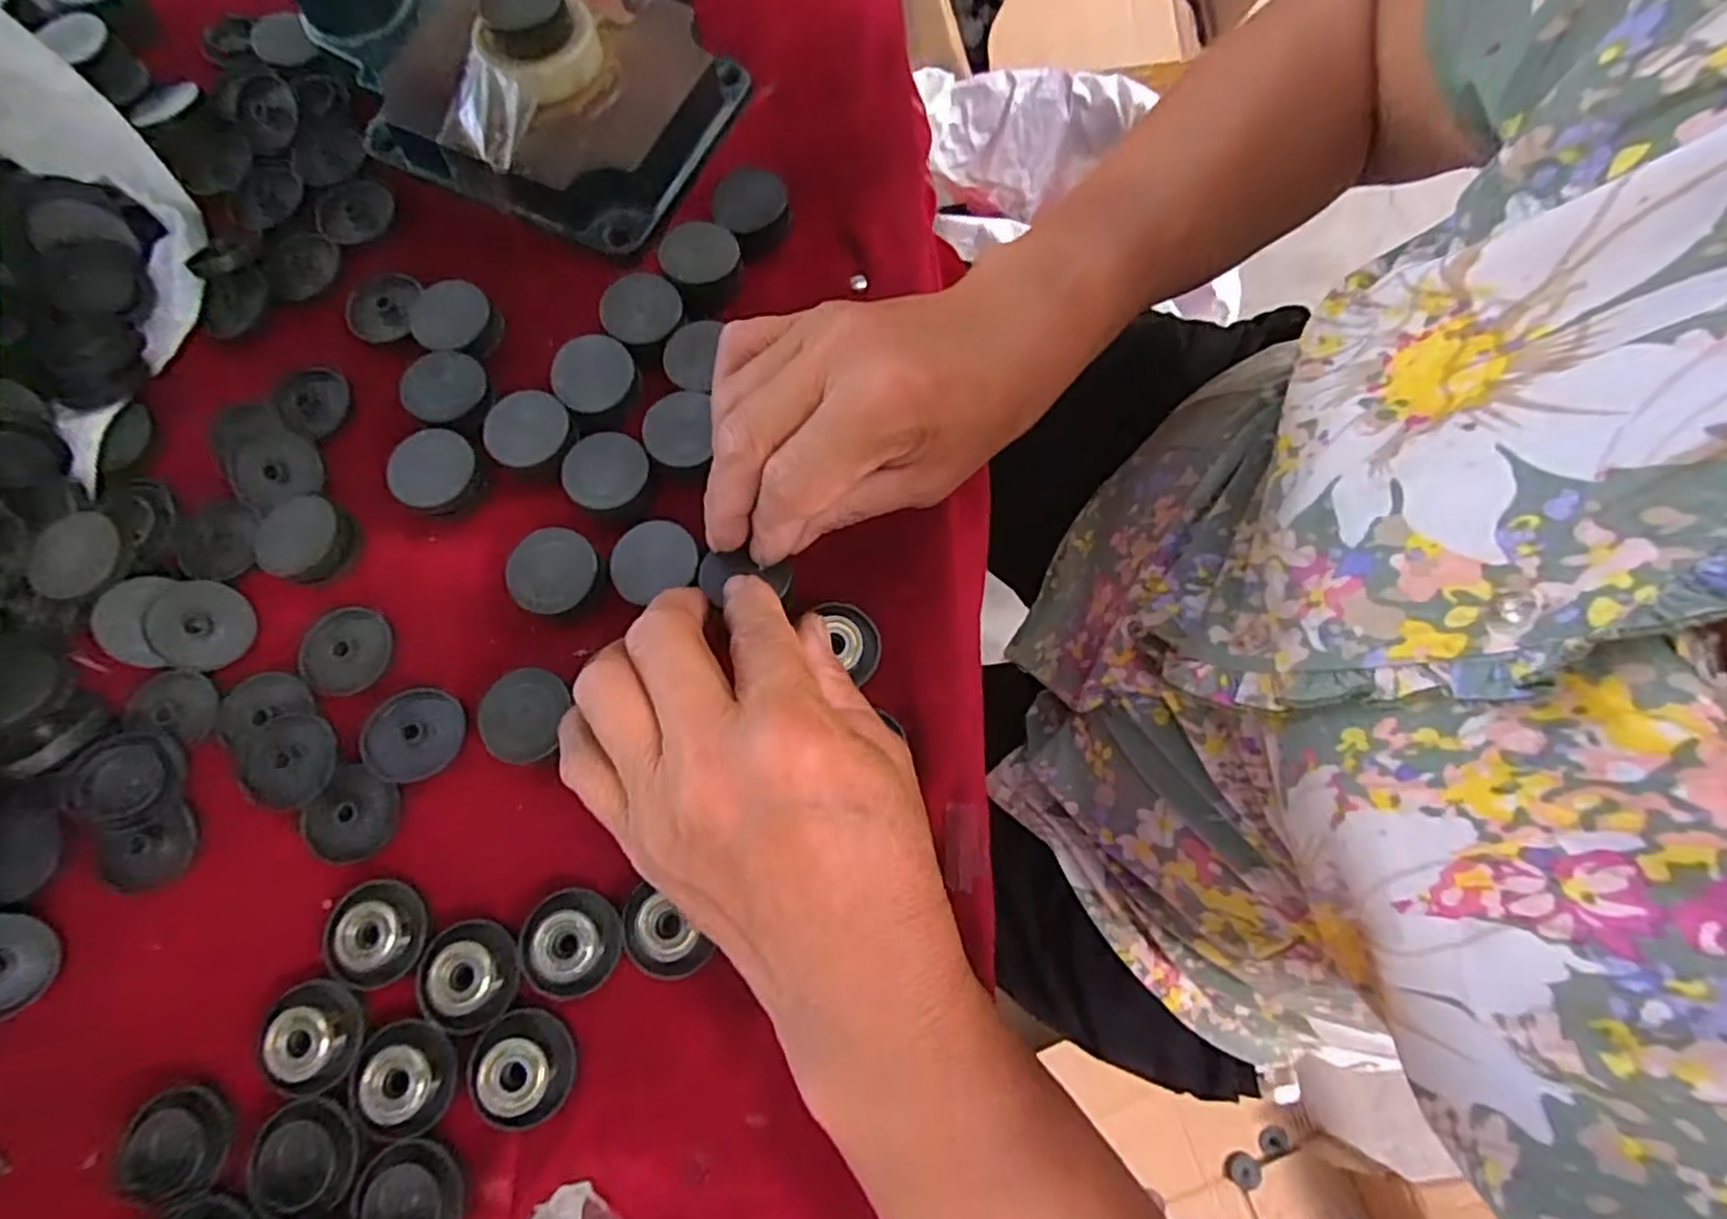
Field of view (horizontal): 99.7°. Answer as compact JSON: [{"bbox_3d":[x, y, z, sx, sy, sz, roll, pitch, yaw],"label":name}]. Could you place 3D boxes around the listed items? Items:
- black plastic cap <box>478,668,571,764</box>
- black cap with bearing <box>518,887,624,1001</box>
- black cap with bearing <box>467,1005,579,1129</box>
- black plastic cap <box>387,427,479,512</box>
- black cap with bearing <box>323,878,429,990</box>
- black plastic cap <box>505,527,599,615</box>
[{"bbox_3d":[-0.120,0.038,0.262,0.030,0.014,0.032,0,74,1],"label":"black plastic cap"},{"bbox_3d":[-0.097,0.110,0.239,0.032,0.007,0.032,0,74,1],"label":"black cap with bearing"},{"bbox_3d":[-0.108,0.145,0.230,0.032,0.009,0.031,0,74,1],"label":"black cap with bearing"},{"bbox_3d":[-0.167,-0.053,0.285,0.030,0.016,0.032,0,74,1],"label":"black plastic cap"},{"bbox_3d":[-0.163,0.108,0.243,0.029,0.009,0.033,-17,74,-4],"label":"black cap with bearing"},{"bbox_3d":[-0.116,-0.014,0.275,0.032,0.010,0.032,0,74,1],"label":"black plastic cap"}]

